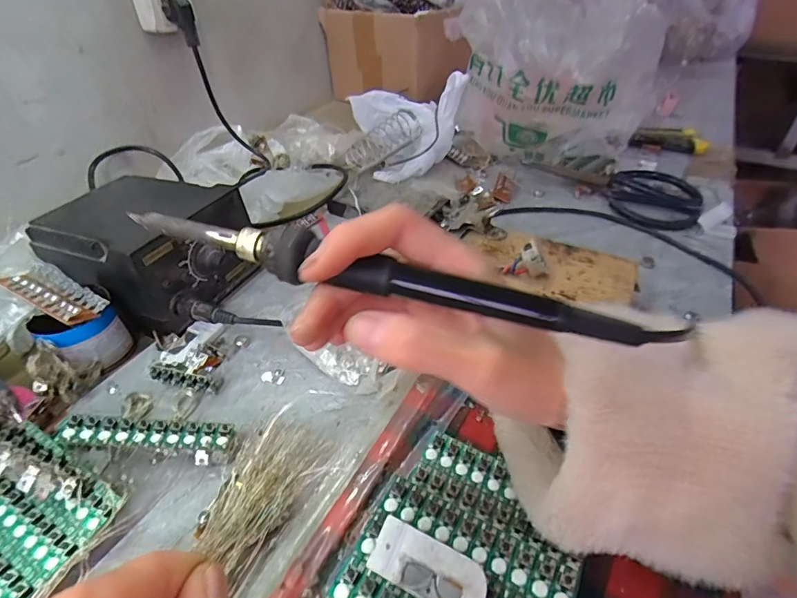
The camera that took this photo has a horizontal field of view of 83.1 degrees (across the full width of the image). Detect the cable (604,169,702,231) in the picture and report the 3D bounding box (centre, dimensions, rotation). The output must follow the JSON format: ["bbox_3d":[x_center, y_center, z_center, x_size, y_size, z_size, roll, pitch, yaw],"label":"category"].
[{"bbox_3d":[0.284,-0.112,0.504,0.094,0.020,0.113,20,46,23],"label":"cable"}]

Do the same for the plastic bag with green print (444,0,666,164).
[{"bbox_3d":[0.176,-0.253,0.529,0.205,0.201,0.158,18,46,21],"label":"plastic bag with green print"}]

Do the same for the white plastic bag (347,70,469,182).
[{"bbox_3d":[0.011,-0.223,0.563,0.116,0.096,0.104,-13,43,-12],"label":"white plastic bag"}]

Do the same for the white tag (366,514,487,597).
[{"bbox_3d":[0.013,0.118,0.198,0.050,0.006,0.024,20,69,20],"label":"white tag"}]

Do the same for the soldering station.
[{"bbox_3d":[-0.214,-0.045,0.387,0.147,0.079,0.114,16,45,19],"label":"soldering station"}]

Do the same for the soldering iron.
[{"bbox_3d":[-0.003,-0.010,0.173,0.209,0.016,0.017,13,44,6],"label":"soldering iron"}]

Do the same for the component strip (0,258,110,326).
[{"bbox_3d":[-0.260,-0.006,0.338,0.096,0.012,0.035,22,47,24],"label":"component strip"}]

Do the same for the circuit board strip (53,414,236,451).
[{"bbox_3d":[-0.150,0.080,0.271,0.094,0.004,0.016,7,41,-10],"label":"circuit board strip"}]

